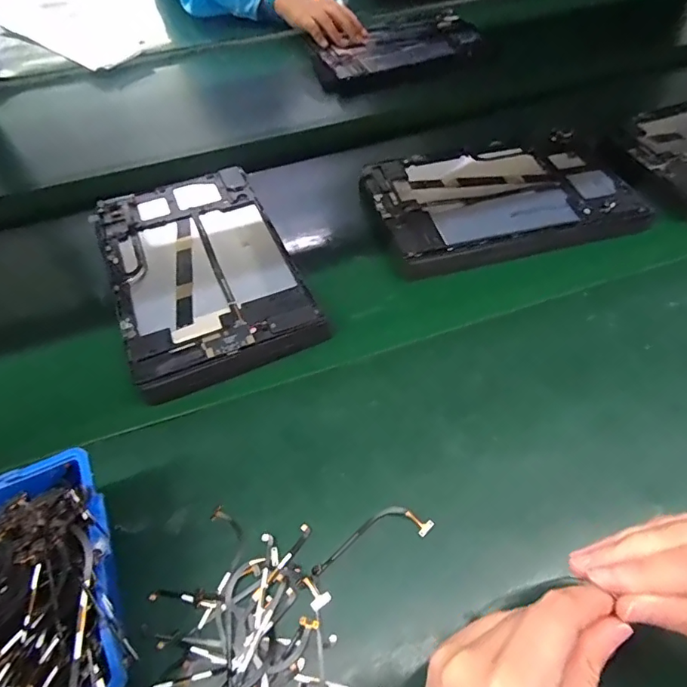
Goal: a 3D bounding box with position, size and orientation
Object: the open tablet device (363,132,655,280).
[{"bbox_3d":[0.156,-0.152,0.489,0.244,0.008,0.167,-14,57,-7],"label":"open tablet device"}]

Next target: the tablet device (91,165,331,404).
[{"bbox_3d":[-0.130,-0.073,0.445,0.154,0.021,0.252,-22,54,-14],"label":"tablet device"}]

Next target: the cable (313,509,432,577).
[{"bbox_3d":[0.017,0.121,0.311,0.080,0.004,0.023,-16,53,-10],"label":"cable"}]

